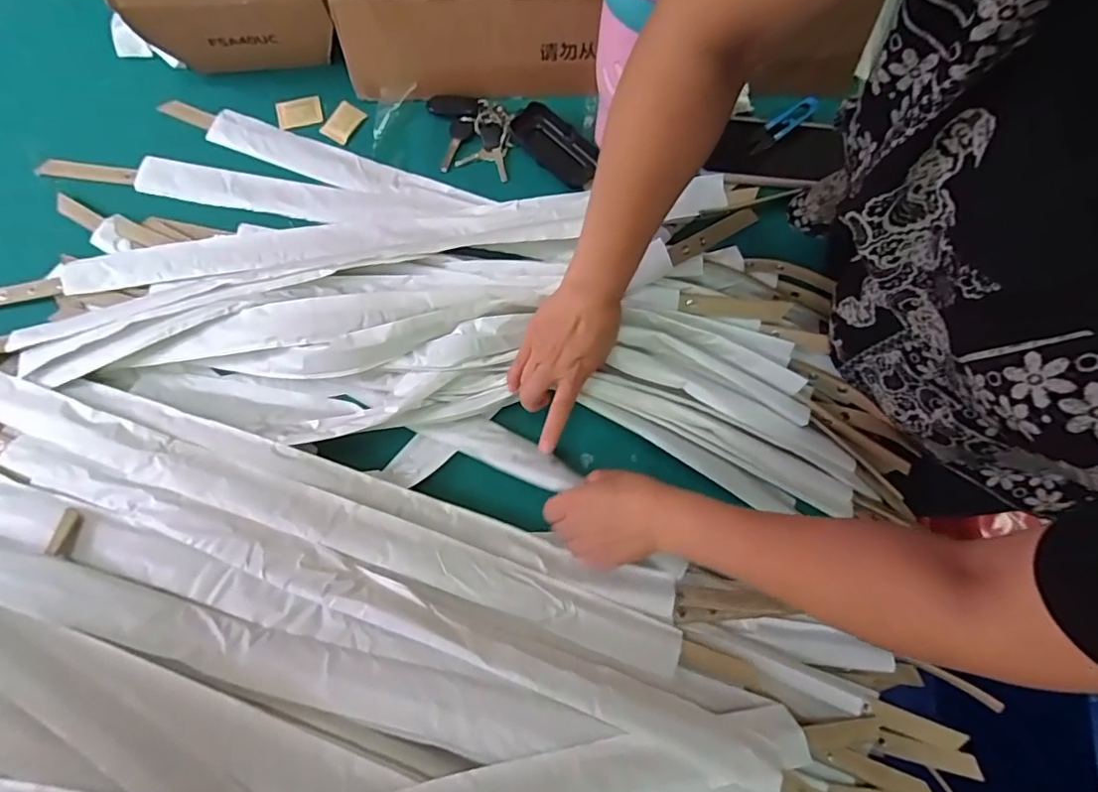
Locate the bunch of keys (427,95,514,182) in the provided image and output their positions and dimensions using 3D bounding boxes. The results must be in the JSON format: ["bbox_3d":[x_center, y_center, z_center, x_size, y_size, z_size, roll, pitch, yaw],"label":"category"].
[{"bbox_3d":[-0.091,-0.298,0.623,0.097,0.015,0.090,7,78,0],"label":"bunch of keys"}]

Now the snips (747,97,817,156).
[{"bbox_3d":[0.263,-0.306,0.622,0.100,0.006,0.022,-38,81,-9],"label":"snips"}]

